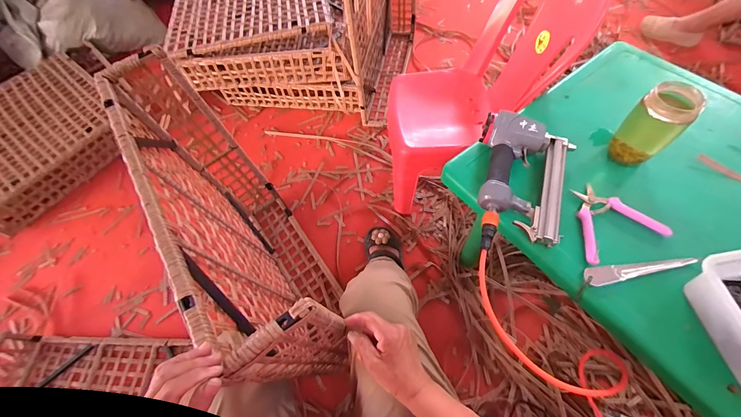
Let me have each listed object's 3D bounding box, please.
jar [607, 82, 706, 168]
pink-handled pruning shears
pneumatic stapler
[{"bbox_3d":[0.473,-0.135,0.544,0.072,0.139,0.081,-35,64,-13],"label":"jar"},{"bbox_3d":[0.408,0.014,0.546,0.153,0.018,0.126,-19,62,-5],"label":"pink-handled pruning shears"},{"bbox_3d":[0.266,-0.063,0.560,0.163,0.043,0.227,16,64,13],"label":"pneumatic stapler"}]

